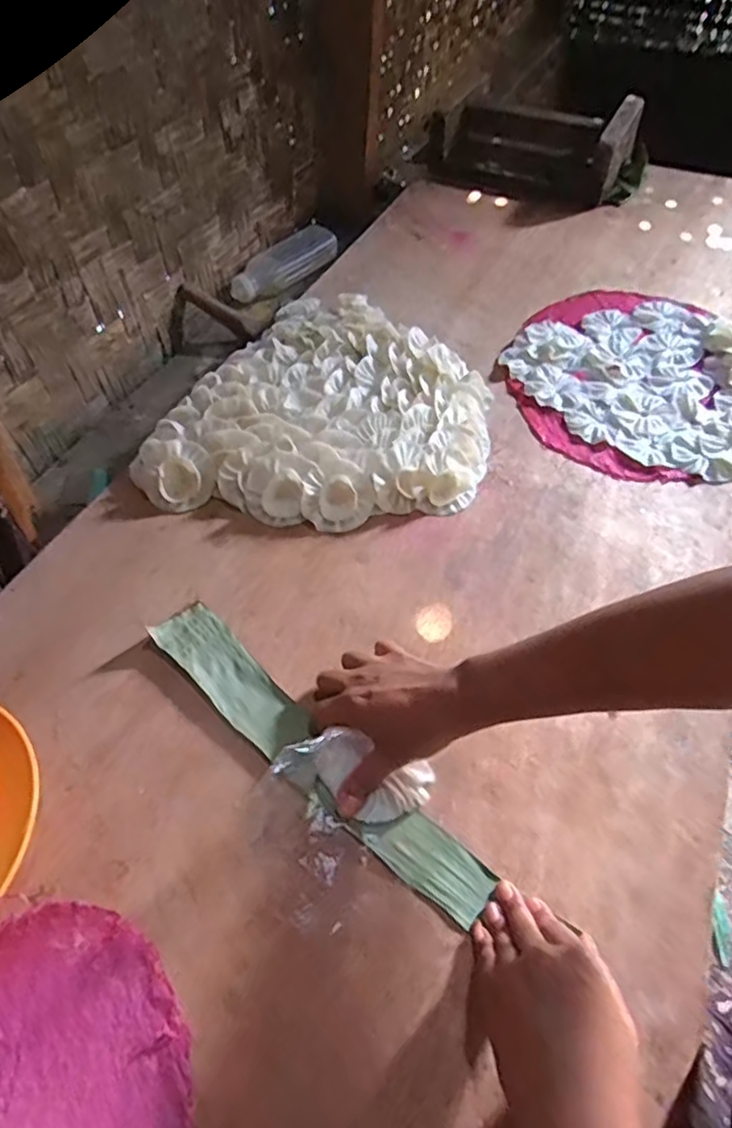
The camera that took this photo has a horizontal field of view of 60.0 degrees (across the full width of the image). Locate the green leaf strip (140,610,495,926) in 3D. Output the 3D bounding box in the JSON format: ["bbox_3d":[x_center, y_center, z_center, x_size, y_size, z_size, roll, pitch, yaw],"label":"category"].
[{"bbox_3d":[-0.048,0.145,0.507,0.341,0.009,0.056,37,54,24],"label":"green leaf strip"}]

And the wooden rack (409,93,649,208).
[{"bbox_3d":[0.285,-0.708,1.085,0.388,0.108,0.131,12,54,9],"label":"wooden rack"}]

